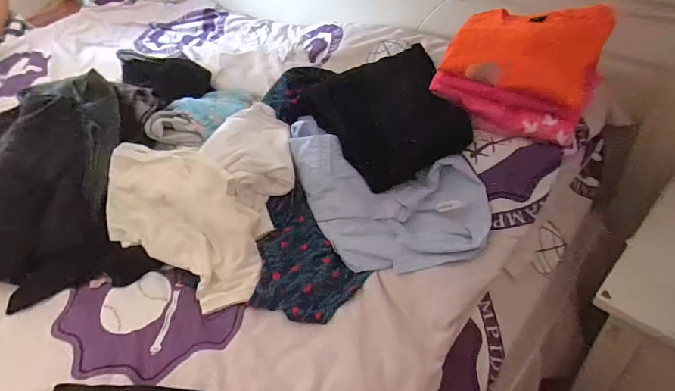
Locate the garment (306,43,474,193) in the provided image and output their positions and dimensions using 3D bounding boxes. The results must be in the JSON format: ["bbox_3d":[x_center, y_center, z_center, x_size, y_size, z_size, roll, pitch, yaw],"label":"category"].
[{"bbox_3d":[0.087,-0.148,0.740,0.231,0.051,0.257,-28,61,7],"label":"garment"}]

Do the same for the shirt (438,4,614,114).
[{"bbox_3d":[0.297,-0.227,0.677,0.220,0.093,0.153,15,47,25],"label":"shirt"}]

